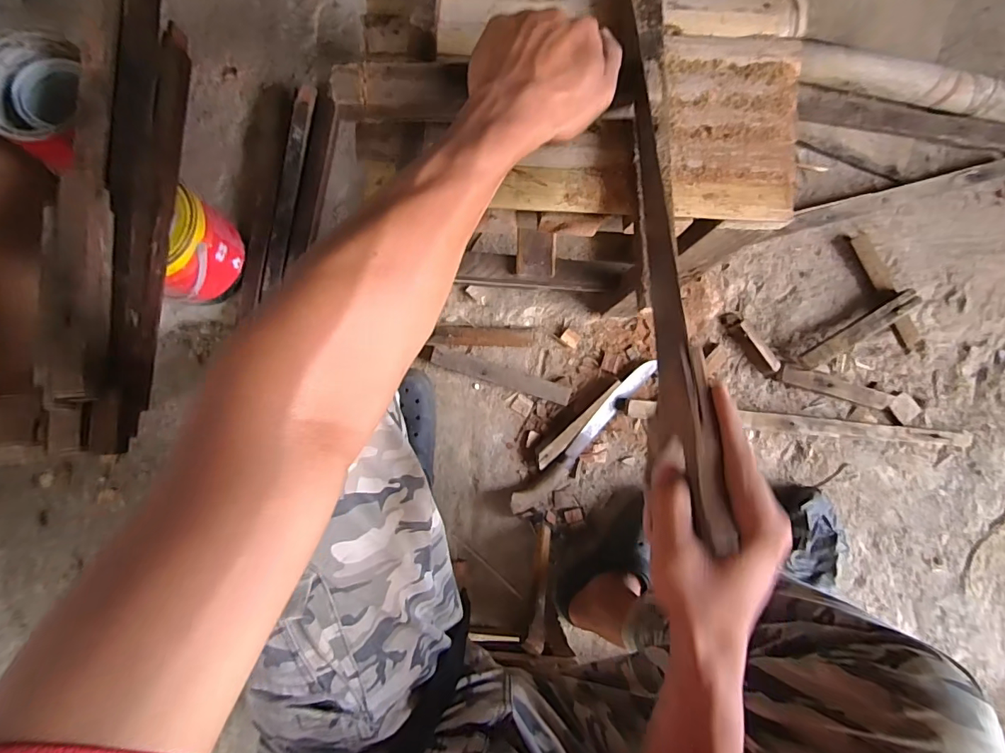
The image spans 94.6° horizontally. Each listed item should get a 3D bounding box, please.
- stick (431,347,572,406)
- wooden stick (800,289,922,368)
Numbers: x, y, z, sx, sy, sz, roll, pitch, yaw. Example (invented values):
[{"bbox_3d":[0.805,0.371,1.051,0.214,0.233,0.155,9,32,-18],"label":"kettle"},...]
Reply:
[{"bbox_3d":[-0.001,0.000,0.791,0.245,0.014,0.030,18,104,-2],"label":"stick"},{"bbox_3d":[0.616,-0.079,0.805,0.199,0.031,0.034,-36,89,14],"label":"wooden stick"}]

